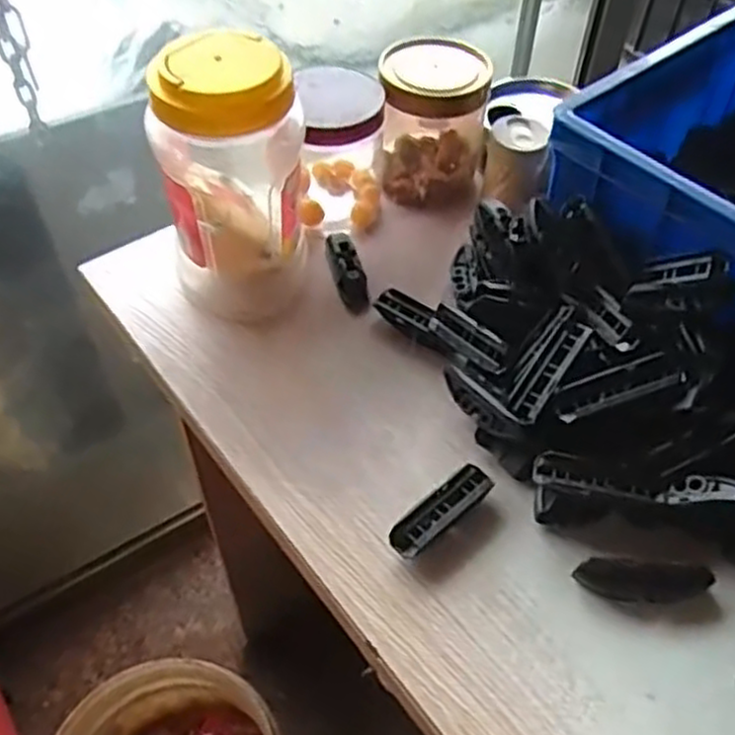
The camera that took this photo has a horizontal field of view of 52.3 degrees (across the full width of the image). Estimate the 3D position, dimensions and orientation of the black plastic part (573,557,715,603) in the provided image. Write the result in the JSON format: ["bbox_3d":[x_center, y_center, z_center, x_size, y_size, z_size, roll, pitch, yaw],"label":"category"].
[{"bbox_3d":[0.151,0.117,0.409,0.069,0.020,0.016,3,51,1],"label":"black plastic part"}]

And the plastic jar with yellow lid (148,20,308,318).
[{"bbox_3d":[-0.089,-0.123,0.499,0.093,0.169,0.094,3,51,1],"label":"plastic jar with yellow lid"}]

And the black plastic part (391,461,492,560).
[{"bbox_3d":[0.043,0.085,0.435,0.071,0.017,0.020,-34,59,-25],"label":"black plastic part"}]

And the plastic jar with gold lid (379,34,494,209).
[{"bbox_3d":[0.051,-0.202,0.610,0.084,0.106,0.090,1,51,-1],"label":"plastic jar with gold lid"}]

